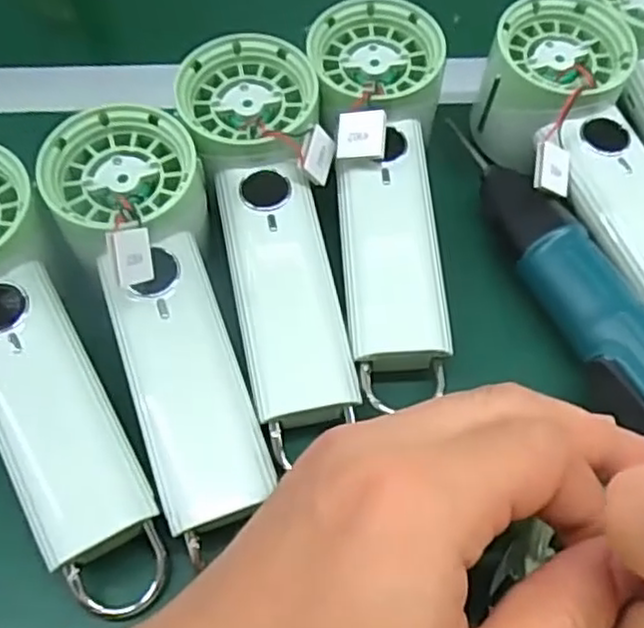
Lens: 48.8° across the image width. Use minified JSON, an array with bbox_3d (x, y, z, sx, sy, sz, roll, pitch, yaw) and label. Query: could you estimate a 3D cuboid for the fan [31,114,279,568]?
[{"bbox_3d":[-0.064,-0.010,0.276,0.060,0.046,0.169,-17,71,-9],"label":"fan"}]

